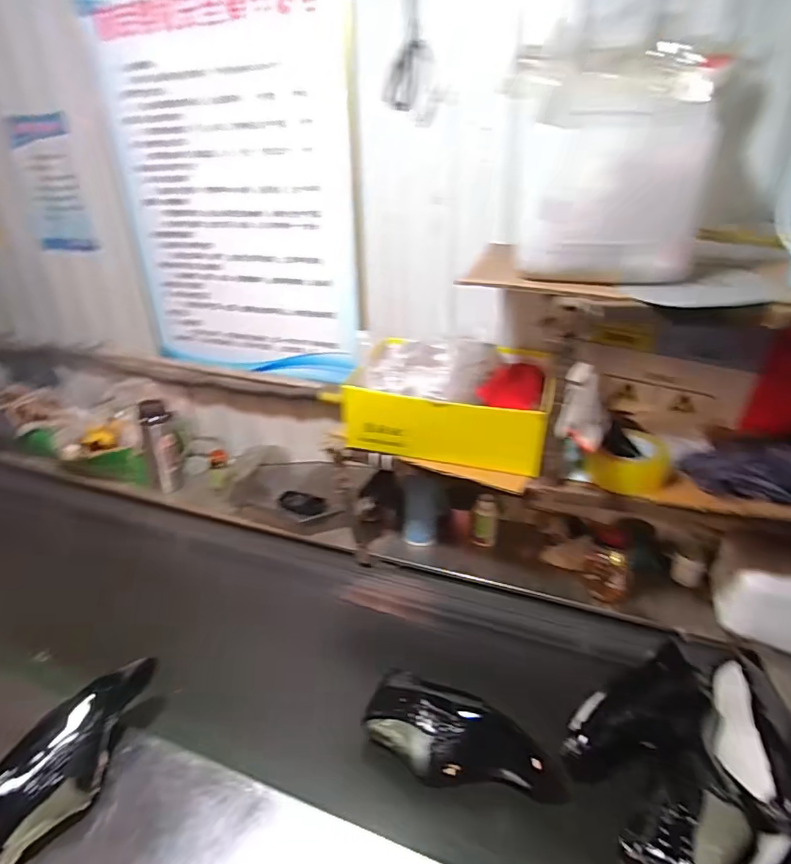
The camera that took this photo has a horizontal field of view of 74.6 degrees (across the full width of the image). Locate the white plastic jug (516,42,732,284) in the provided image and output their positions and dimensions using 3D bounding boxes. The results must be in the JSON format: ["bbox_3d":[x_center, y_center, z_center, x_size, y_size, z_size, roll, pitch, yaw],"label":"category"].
[{"bbox_3d":[0.300,-0.362,0.706,0.218,0.271,0.168,14,30,28],"label":"white plastic jug"}]

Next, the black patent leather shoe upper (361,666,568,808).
[{"bbox_3d":[0.086,0.405,0.694,0.263,0.068,0.096,6,27,14],"label":"black patent leather shoe upper"}]

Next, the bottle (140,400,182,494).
[{"bbox_3d":[-0.571,0.036,1.279,0.063,0.231,0.060,-12,28,-21],"label":"bottle"}]

